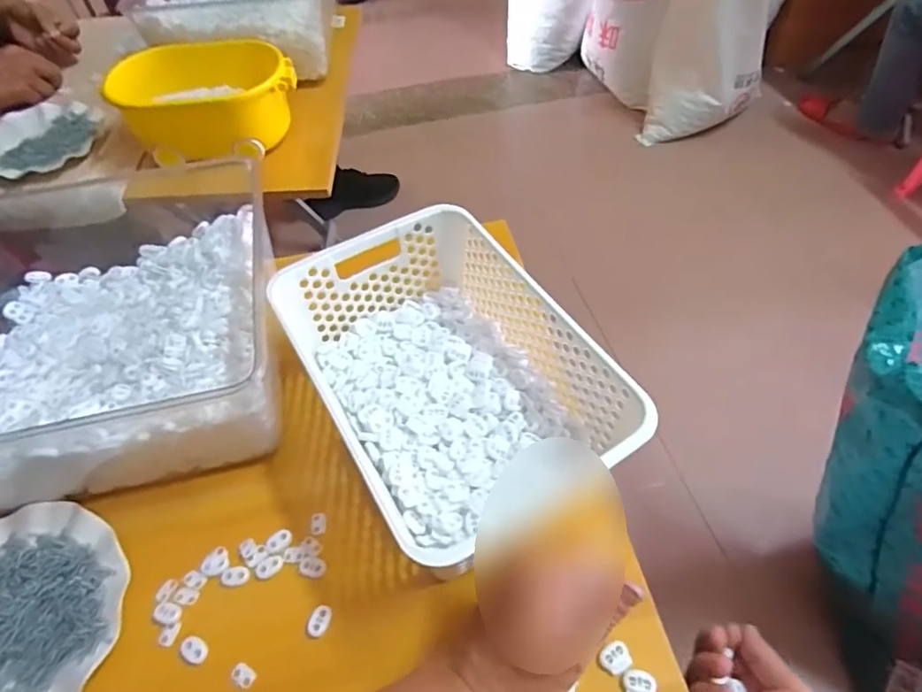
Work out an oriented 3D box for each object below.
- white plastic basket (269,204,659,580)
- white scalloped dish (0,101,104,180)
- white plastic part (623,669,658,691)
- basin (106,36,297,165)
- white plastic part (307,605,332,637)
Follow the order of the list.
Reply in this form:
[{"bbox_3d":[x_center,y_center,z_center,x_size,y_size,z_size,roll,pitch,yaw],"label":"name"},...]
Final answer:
[{"bbox_3d":[-0.012,0.029,0.503,0.199,0.113,0.307,-26,56,-17],"label":"white plastic basket"},{"bbox_3d":[-0.645,-0.319,0.846,0.178,0.023,0.203,-38,60,-24],"label":"white scalloped dish"},{"bbox_3d":[0.128,0.243,0.400,0.023,0.004,0.020,9,53,10],"label":"white plastic part"},{"bbox_3d":[-0.353,-0.342,0.794,0.237,0.097,0.127,-22,54,-13],"label":"basin"},{"bbox_3d":[-0.109,0.213,0.434,0.014,0.007,0.022,15,55,14],"label":"white plastic part"}]

